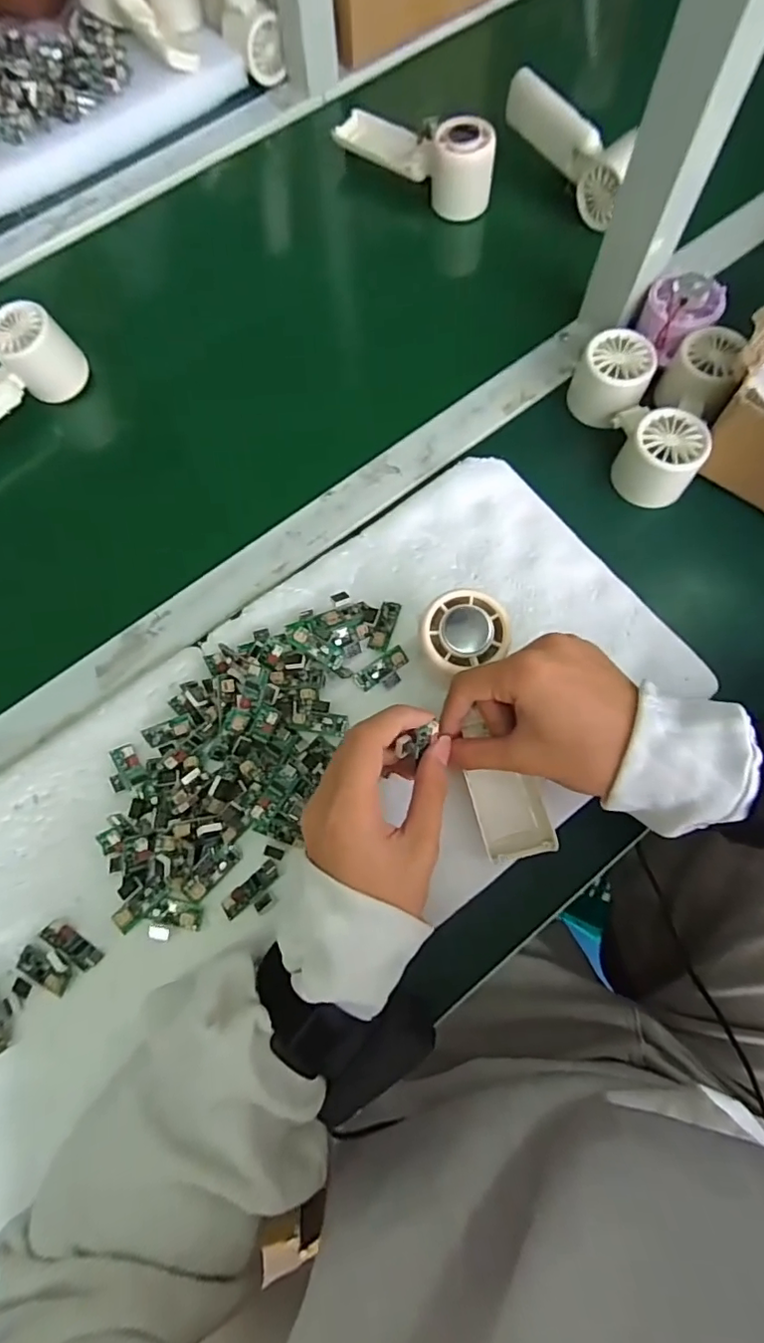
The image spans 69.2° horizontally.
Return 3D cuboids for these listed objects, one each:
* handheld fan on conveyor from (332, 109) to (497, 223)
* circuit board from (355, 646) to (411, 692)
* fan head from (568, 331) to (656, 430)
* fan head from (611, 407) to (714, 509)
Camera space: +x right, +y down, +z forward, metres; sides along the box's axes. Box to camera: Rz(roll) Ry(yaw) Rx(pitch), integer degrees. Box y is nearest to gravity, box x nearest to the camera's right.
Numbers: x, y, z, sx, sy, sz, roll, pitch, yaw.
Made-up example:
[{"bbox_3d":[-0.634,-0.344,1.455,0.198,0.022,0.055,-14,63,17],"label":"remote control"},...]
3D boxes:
[{"bbox_3d":[0.034,-0.500,0.528,0.163,0.057,0.049,36,76,11],"label":"handheld fan on conveyor"},{"bbox_3d":[0.002,0.001,0.381,0.039,0.006,0.023,-32,75,-9],"label":"circuit board"},{"bbox_3d":[0.182,-0.232,0.443,0.056,0.044,0.059,23,74,8],"label":"fan head"},{"bbox_3d":[0.204,-0.166,0.422,0.072,0.045,0.056,33,76,10],"label":"fan head"}]

